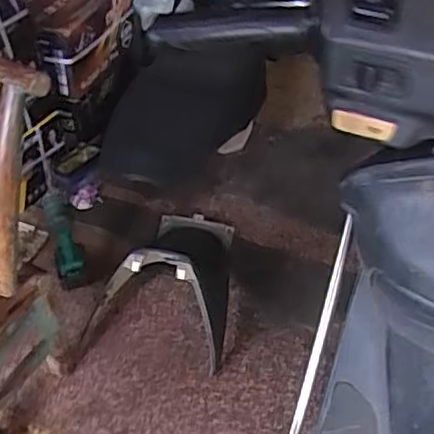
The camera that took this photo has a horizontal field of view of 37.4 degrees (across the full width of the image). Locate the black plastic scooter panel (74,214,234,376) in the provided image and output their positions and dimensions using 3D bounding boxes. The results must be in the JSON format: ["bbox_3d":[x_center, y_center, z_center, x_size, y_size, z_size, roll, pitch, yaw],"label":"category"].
[{"bbox_3d":[-0.106,0.121,1.463,0.305,0.177,0.457,9,44,14],"label":"black plastic scooter panel"}]

